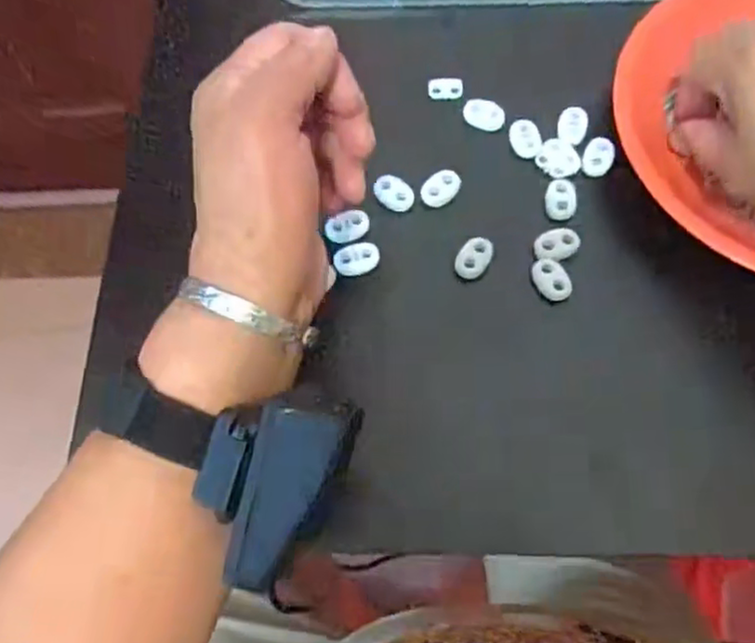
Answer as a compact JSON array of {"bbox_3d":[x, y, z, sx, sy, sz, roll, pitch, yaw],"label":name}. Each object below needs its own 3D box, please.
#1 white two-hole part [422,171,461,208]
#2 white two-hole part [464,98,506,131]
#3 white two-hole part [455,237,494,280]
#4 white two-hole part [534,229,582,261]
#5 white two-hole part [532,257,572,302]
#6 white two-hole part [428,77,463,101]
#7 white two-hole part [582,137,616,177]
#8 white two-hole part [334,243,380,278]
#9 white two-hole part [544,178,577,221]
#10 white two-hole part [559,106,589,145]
[{"bbox_3d":[0.033,-0.069,0.345,0.015,0.006,0.022,37,74,15],"label":"white two-hole part"},{"bbox_3d":[0.057,-0.111,0.361,0.023,0.007,0.013,25,71,11],"label":"white two-hole part"},{"bbox_3d":[0.048,-0.032,0.331,0.014,0.004,0.023,32,72,13],"label":"white two-hole part"},{"bbox_3d":[0.089,-0.038,0.331,0.022,0.005,0.015,-26,70,-9],"label":"white two-hole part"},{"bbox_3d":[0.085,-0.021,0.325,0.016,0.004,0.022,-32,71,-11],"label":"white two-hole part"},{"bbox_3d":[0.038,-0.129,0.372,0.019,0.006,0.010,-1,68,1],"label":"white two-hole part"},{"bbox_3d":[0.115,-0.086,0.347,0.015,0.007,0.021,25,71,11],"label":"white two-hole part"},{"bbox_3d":[-0.010,-0.031,0.332,0.023,0.005,0.014,-19,69,-6],"label":"white two-hole part"},{"bbox_3d":[0.093,-0.063,0.342,0.016,0.007,0.021,8,69,4],"label":"white two-hole part"},{"bbox_3d":[0.103,-0.103,0.354,0.015,0.006,0.021,15,69,7],"label":"white two-hole part"}]

